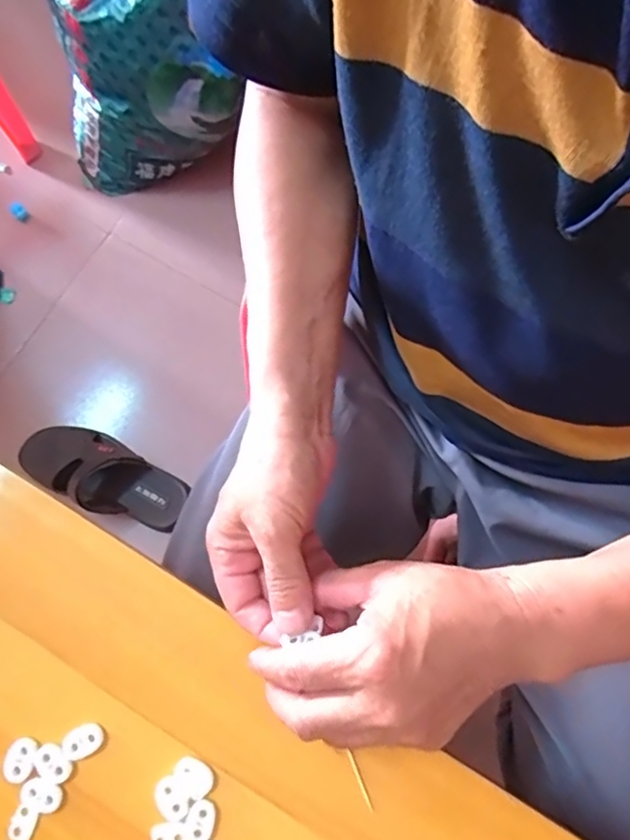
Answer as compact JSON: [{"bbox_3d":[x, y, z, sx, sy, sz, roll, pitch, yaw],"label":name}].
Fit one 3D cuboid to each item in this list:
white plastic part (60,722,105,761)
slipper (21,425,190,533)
[{"bbox_3d":[-0.134,0.185,0.328,0.023,0.004,0.016,-28,79,-8],"label":"white plastic part"},{"bbox_3d":[-0.304,0.080,0.826,0.246,0.070,0.103,28,77,5],"label":"slipper"}]

